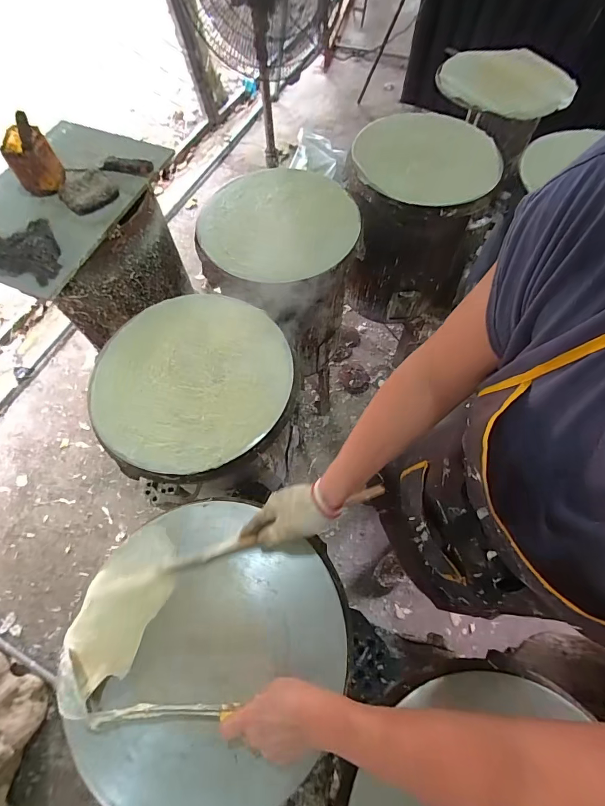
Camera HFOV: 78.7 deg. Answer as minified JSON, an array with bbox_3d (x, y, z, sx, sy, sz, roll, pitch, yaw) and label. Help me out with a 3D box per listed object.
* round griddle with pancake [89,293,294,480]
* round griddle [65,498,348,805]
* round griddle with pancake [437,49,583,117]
[{"bbox_3d":[-0.211,-0.054,0.716,0.363,0.030,0.380,-1,66,2],"label":"round griddle with pancake"},{"bbox_3d":[-0.115,0.339,0.527,0.342,0.033,0.382,-1,66,2],"label":"round griddle"},{"bbox_3d":[0.648,-1.029,1.177,0.417,0.056,0.362,4,67,5],"label":"round griddle with pancake"}]

